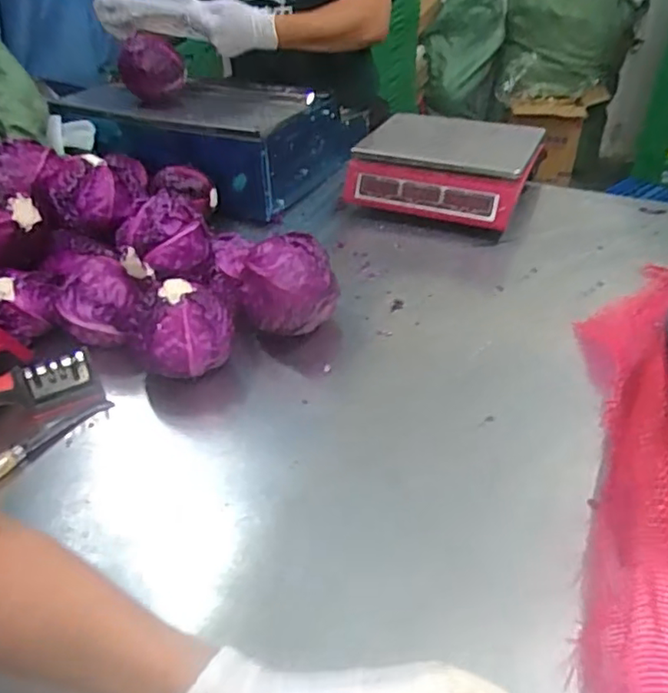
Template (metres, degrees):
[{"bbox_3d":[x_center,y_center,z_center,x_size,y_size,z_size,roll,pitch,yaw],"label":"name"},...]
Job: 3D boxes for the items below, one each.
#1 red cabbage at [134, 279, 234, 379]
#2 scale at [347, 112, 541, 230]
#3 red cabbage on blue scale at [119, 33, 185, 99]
[{"bbox_3d":[-0.183,-0.022,0.713,0.103,0.098,0.089,13,40,19],"label":"red cabbage"},{"bbox_3d":[0.200,-0.319,1.103,0.307,0.123,0.228,15,41,22],"label":"scale"},{"bbox_3d":[-0.333,-0.508,1.104,0.110,0.097,0.087,-13,39,-13],"label":"red cabbage on blue scale"}]

